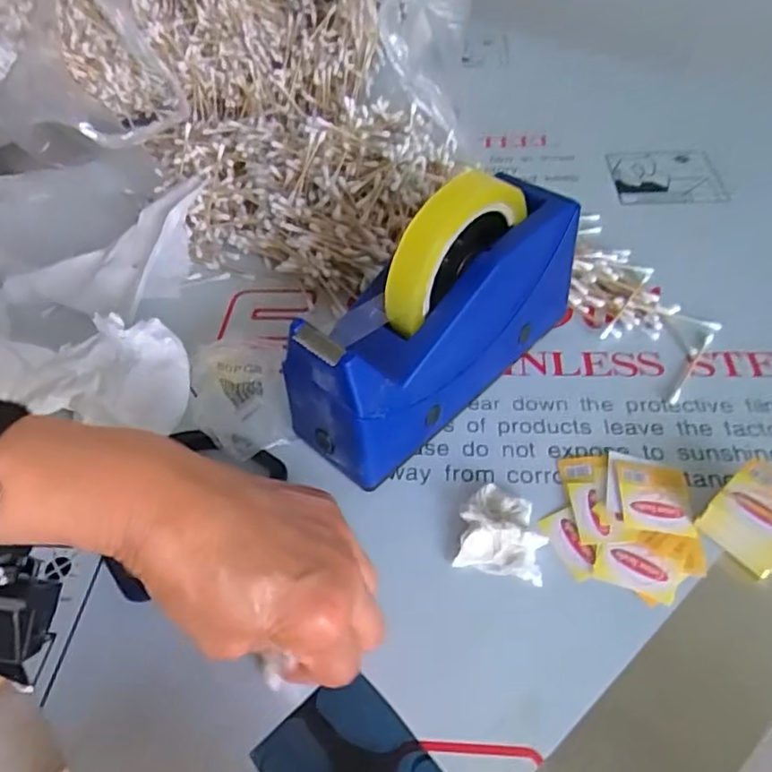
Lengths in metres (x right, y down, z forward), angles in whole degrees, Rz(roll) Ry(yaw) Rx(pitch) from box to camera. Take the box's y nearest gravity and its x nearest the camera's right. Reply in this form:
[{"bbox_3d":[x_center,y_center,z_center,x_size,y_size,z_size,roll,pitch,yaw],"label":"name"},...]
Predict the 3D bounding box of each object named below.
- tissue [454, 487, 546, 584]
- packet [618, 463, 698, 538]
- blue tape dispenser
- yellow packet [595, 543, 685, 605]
[{"bbox_3d":[0.064,0.078,0.338,0.045,0.015,0.049,9,50,13],"label":"tissue"},{"bbox_3d":[0.152,0.062,0.349,0.038,0.004,0.046,4,49,9],"label":"packet"},{"bbox_3d":[0.034,-0.050,0.371,0.066,0.130,0.204,35,60,30],"label":"blue tape dispenser"},{"bbox_3d":[0.131,0.094,0.322,0.040,0.004,0.026,18,52,20],"label":"yellow packet"}]

